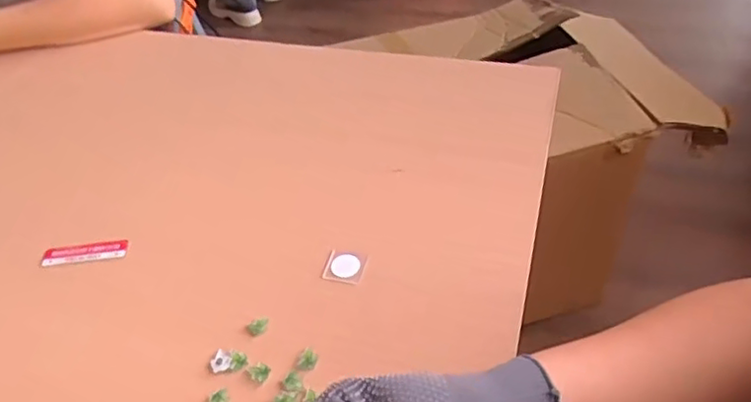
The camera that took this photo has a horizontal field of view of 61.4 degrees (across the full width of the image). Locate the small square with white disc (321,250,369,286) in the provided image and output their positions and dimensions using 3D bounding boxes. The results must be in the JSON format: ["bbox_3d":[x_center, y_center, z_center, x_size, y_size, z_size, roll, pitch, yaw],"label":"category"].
[{"bbox_3d":[-0.024,0.051,0.500,0.032,0.004,0.029,11,46,16],"label":"small square with white disc"}]

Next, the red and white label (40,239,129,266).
[{"bbox_3d":[-0.246,0.044,0.534,0.071,0.004,0.022,-8,44,-2],"label":"red and white label"}]

